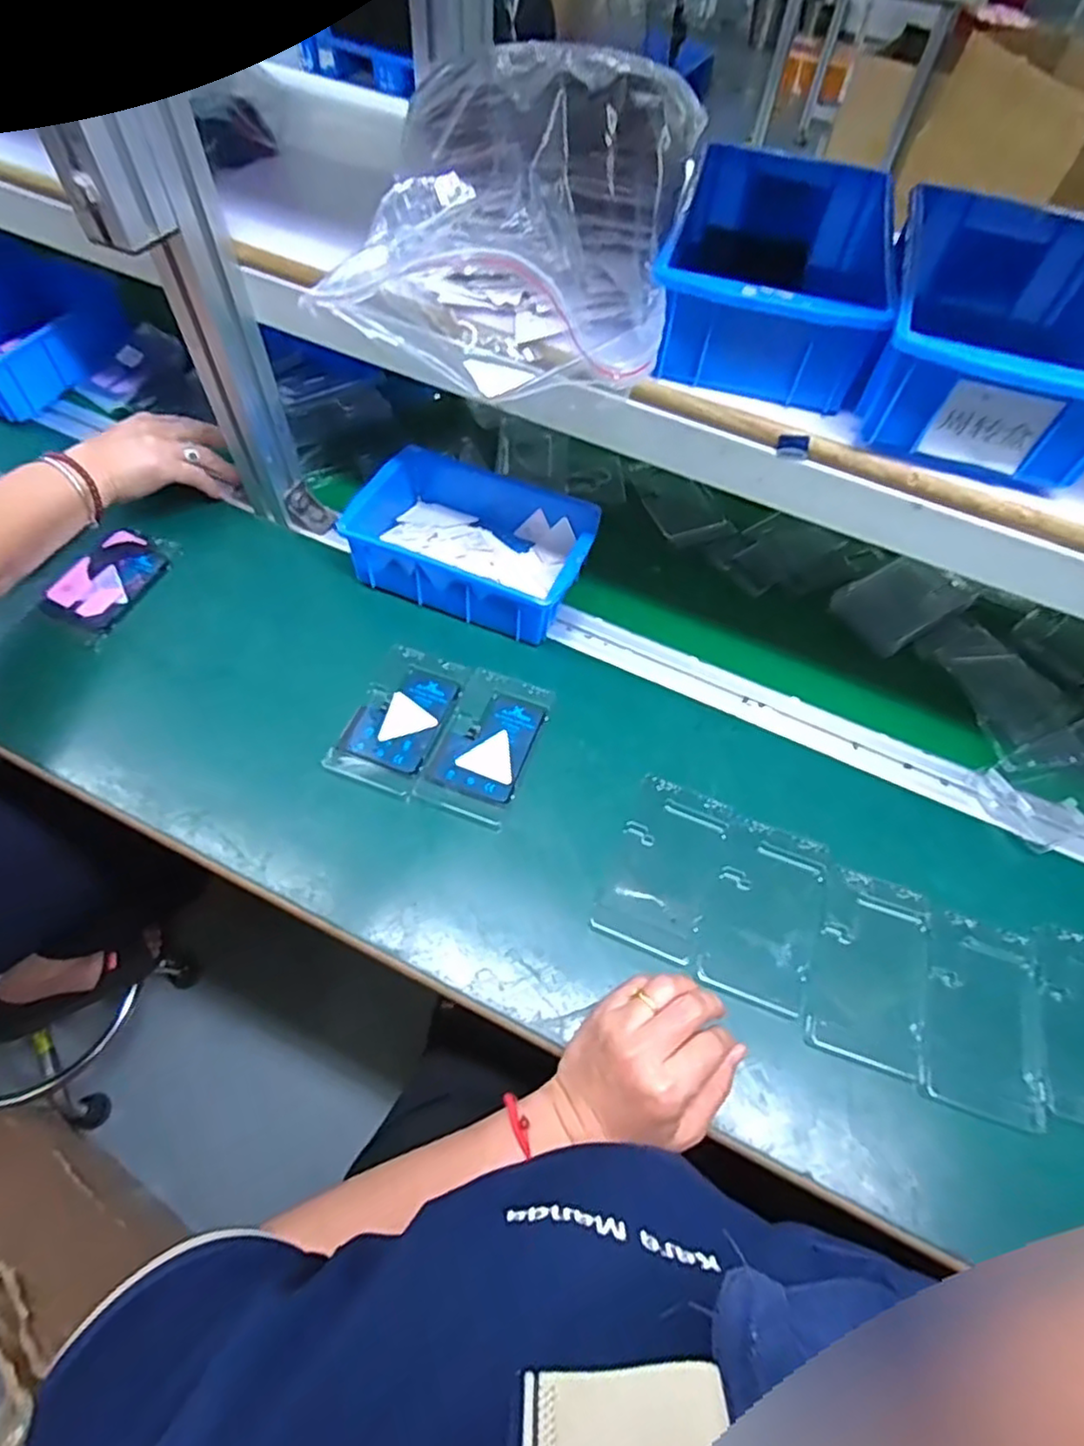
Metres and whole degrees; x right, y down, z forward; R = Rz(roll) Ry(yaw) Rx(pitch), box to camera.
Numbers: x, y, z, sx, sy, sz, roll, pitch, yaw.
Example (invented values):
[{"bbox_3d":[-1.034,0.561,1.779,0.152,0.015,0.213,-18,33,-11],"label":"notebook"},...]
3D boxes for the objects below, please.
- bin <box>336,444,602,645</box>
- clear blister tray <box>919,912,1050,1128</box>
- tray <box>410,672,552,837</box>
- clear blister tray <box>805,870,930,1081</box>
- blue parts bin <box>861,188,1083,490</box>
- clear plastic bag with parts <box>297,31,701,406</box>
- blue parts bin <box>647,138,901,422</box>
[{"bbox_3d":[-0.057,-0.169,0.614,0.202,0.062,0.149,20,59,8],"label":"bin"},{"bbox_3d":[0.300,0.198,0.455,0.078,0.012,0.122,17,59,6],"label":"clear blister tray"},{"bbox_3d":[-0.043,0.014,0.537,0.074,0.009,0.132,20,59,8],"label":"tray"},{"bbox_3d":[0.229,0.169,0.467,0.076,0.013,0.126,16,59,6],"label":"clear blister tray"},{"bbox_3d":[0.272,-0.233,0.407,0.126,0.074,0.197,19,59,7],"label":"blue parts bin"},{"bbox_3d":[-0.013,-0.304,0.416,0.192,0.114,0.200,11,59,3],"label":"clear plastic bag with parts"},{"bbox_3d":[0.149,-0.290,0.436,0.131,0.066,0.195,15,59,5],"label":"blue parts bin"}]

